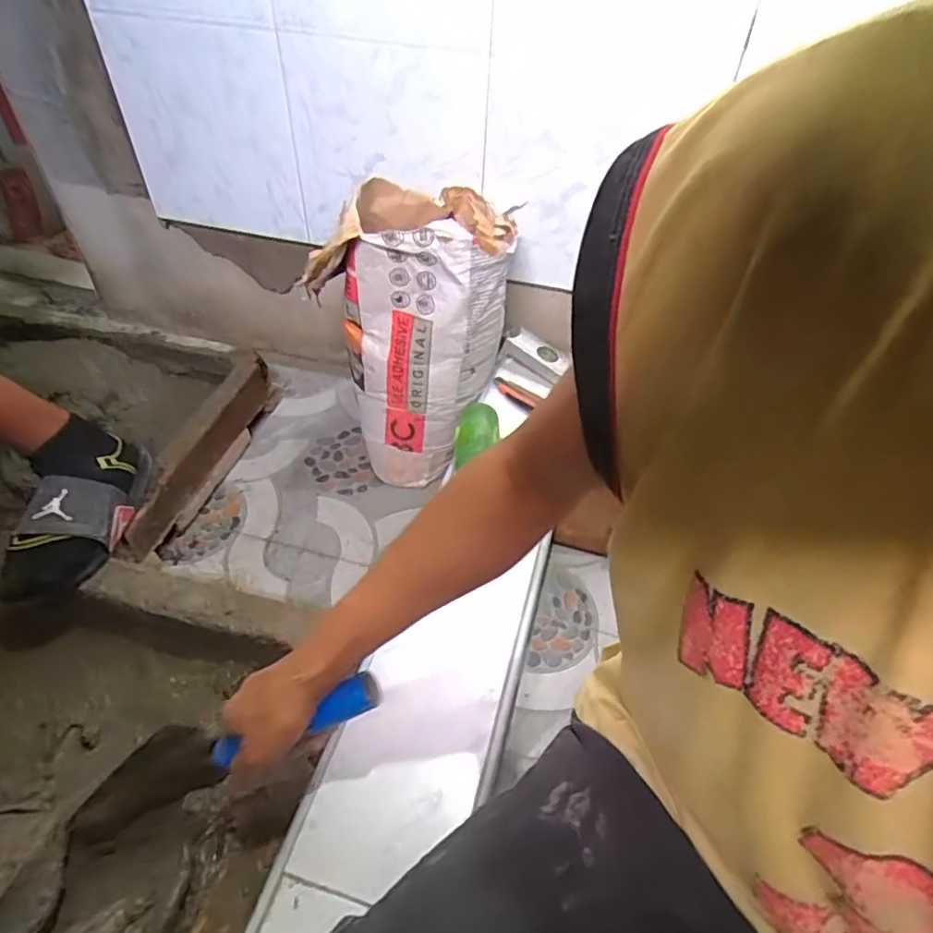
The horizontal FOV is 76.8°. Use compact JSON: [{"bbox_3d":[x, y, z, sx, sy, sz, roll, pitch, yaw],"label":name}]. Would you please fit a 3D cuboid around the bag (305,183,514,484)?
[{"bbox_3d":[-0.081,-0.176,0.890,0.273,0.423,0.180,-16,48,-18],"label":"bag"}]

